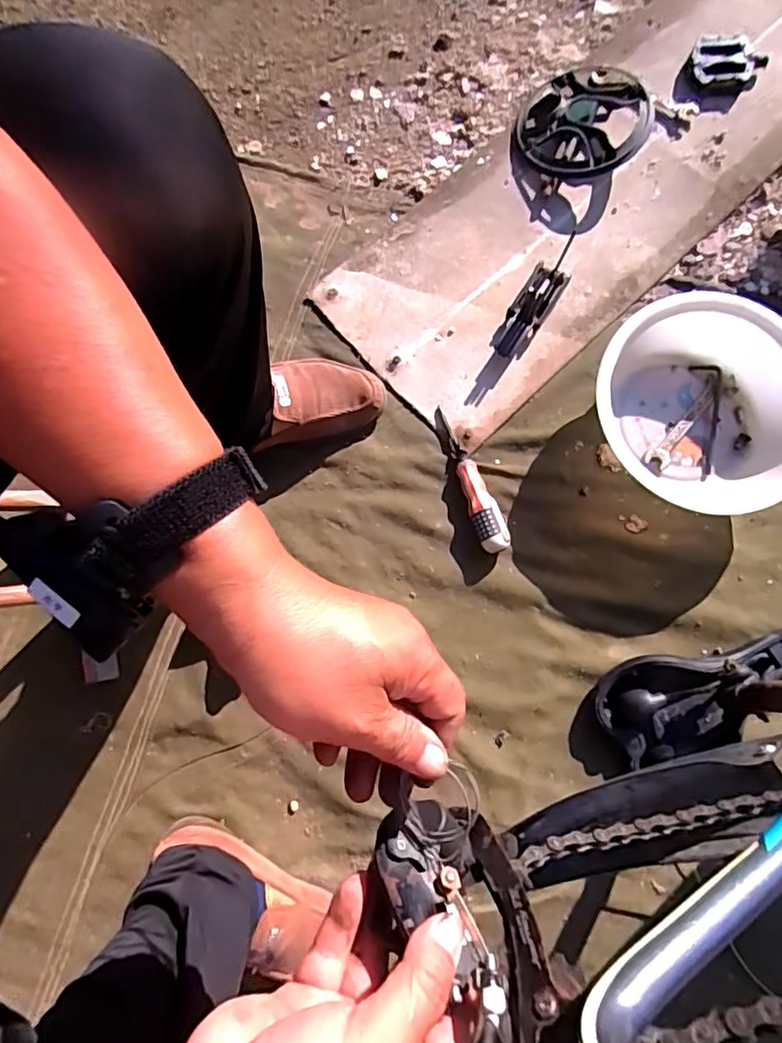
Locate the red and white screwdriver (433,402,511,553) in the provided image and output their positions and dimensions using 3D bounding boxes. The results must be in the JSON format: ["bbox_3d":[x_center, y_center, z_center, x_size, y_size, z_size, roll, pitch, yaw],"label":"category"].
[{"bbox_3d":[0.097,-0.052,0.668,0.034,0.025,0.183,-18,80,-2],"label":"red and white screwdriver"}]

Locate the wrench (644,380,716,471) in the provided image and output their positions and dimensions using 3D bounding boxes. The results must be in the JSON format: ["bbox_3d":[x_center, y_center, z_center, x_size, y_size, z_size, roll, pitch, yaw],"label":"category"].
[{"bbox_3d":[0.352,-0.118,0.670,0.025,0.006,0.128,37,83,7],"label":"wrench"}]

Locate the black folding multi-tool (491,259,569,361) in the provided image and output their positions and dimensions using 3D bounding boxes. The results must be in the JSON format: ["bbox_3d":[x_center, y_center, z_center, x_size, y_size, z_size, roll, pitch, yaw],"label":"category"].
[{"bbox_3d":[0.173,-0.262,0.693,0.048,0.029,0.128,31,82,6],"label":"black folding multi-tool"}]

